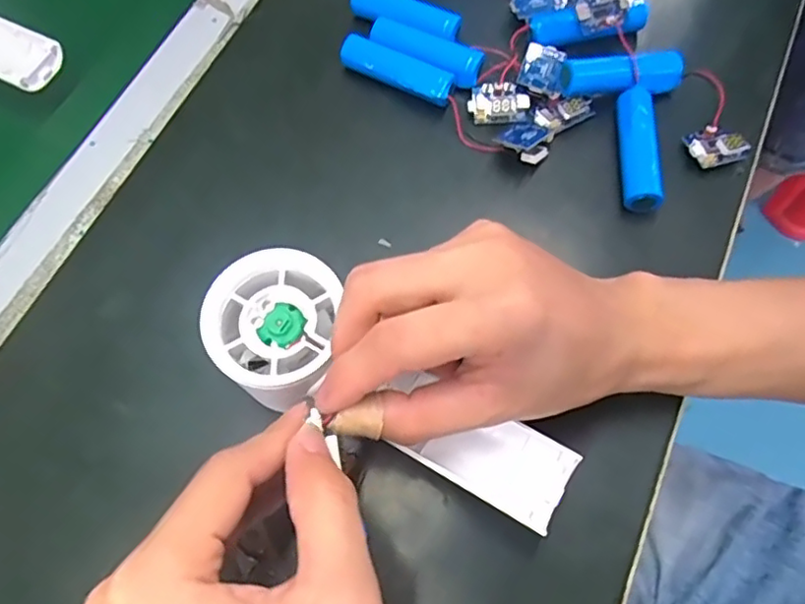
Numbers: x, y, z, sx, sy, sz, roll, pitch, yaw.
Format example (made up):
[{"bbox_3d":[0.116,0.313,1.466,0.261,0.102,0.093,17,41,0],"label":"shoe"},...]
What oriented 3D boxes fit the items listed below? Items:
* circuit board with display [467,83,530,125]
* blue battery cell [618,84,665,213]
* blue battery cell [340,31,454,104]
[{"bbox_3d":[0.053,-0.111,0.341,0.033,0.010,0.020,-2,67,0],"label":"circuit board with display"},{"bbox_3d":[0.121,-0.078,0.318,0.016,0.018,0.067,2,68,2],"label":"blue battery cell"},{"bbox_3d":[-0.003,-0.129,0.348,0.067,0.017,0.018,25,70,11],"label":"blue battery cell"}]

